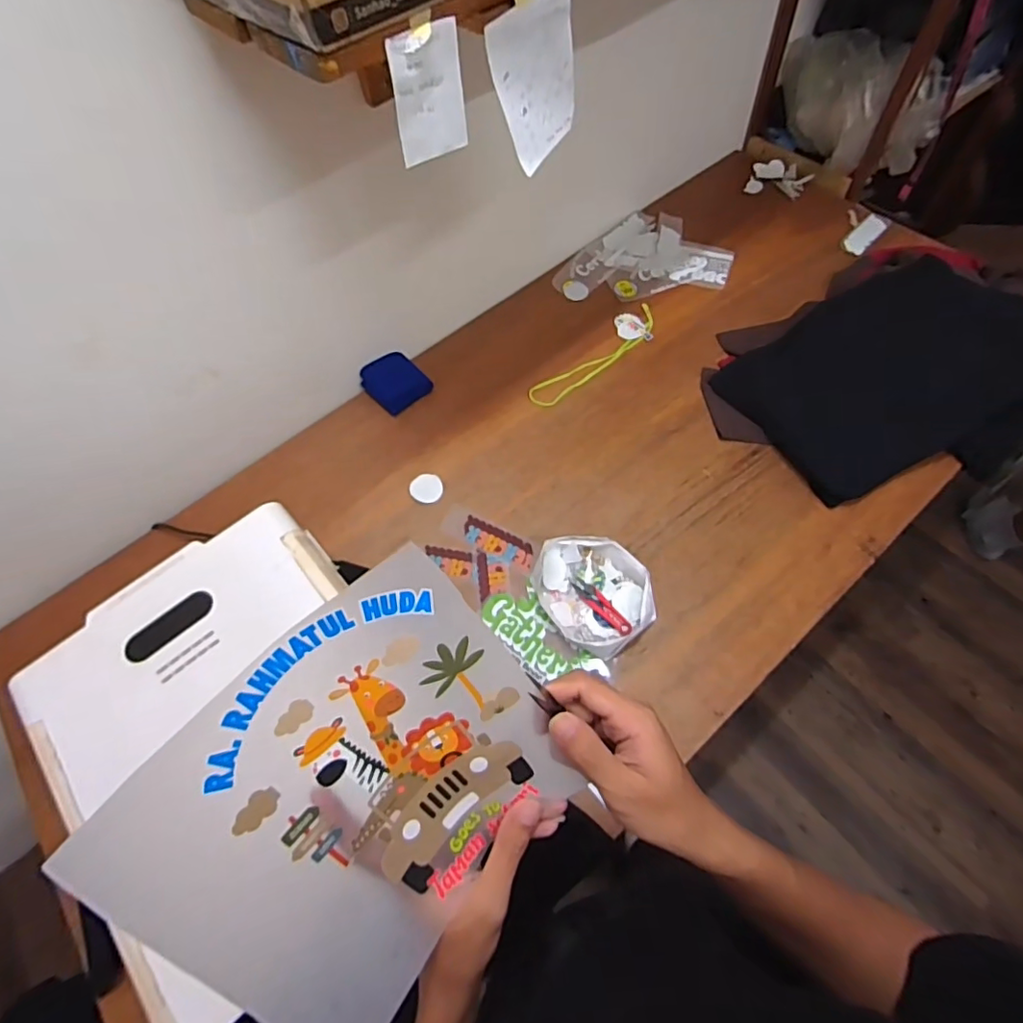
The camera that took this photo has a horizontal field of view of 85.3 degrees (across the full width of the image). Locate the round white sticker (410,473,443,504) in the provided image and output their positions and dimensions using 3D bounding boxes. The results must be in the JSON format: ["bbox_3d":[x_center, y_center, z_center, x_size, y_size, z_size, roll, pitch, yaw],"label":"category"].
[{"bbox_3d":[-0.157,-0.044,1.026,0.057,0.005,0.064,-11,61,-2],"label":"round white sticker"}]

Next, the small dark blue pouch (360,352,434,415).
[{"bbox_3d":[-0.238,-0.266,1.139,0.111,0.017,0.117,-38,82,-17],"label":"small dark blue pouch"}]

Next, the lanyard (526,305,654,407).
[{"bbox_3d":[0.181,-0.328,1.155,0.352,0.006,0.088,-39,66,-16],"label":"lanyard"}]

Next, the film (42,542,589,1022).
[{"bbox_3d":[-0.073,0.151,0.295,0.200,0.183,0.027,-43,23,-19],"label":"film"}]

